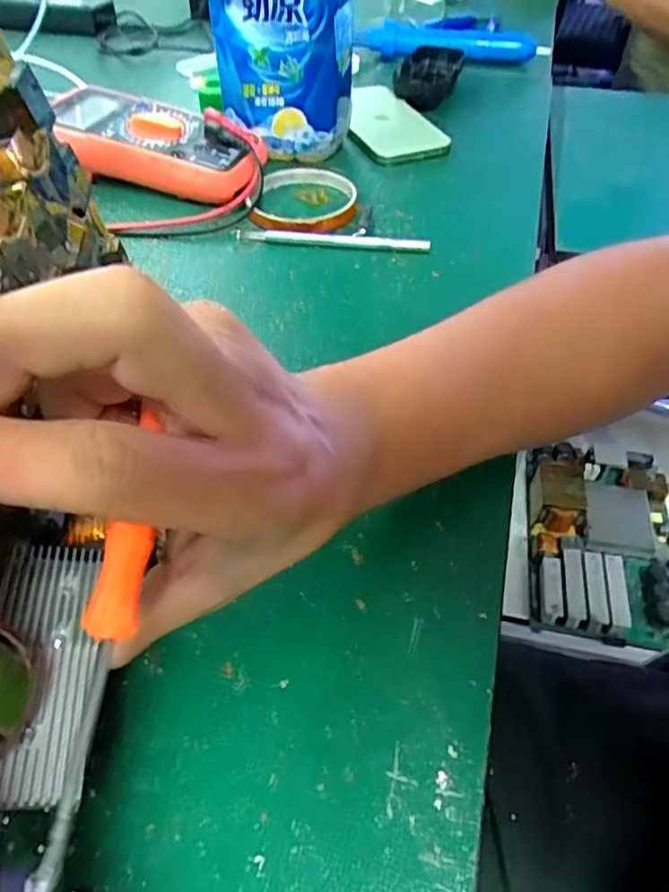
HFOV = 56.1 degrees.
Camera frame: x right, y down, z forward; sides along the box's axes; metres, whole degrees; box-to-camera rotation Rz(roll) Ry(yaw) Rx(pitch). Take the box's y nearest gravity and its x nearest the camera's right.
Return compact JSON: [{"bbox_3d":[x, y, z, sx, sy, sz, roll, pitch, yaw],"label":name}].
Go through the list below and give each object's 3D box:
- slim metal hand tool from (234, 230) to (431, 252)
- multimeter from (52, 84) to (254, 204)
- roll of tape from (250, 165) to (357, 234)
[{"bbox_3d":[-0.002,-0.140,0.427,0.131,0.010,0.010,6,48,4],"label":"slim metal hand tool"},{"bbox_3d":[-0.145,-0.228,0.483,0.188,0.039,0.076,23,51,18],"label":"multimeter"},{"bbox_3d":[-0.021,-0.179,0.458,0.073,0.014,0.086,5,48,4],"label":"roll of tape"}]

